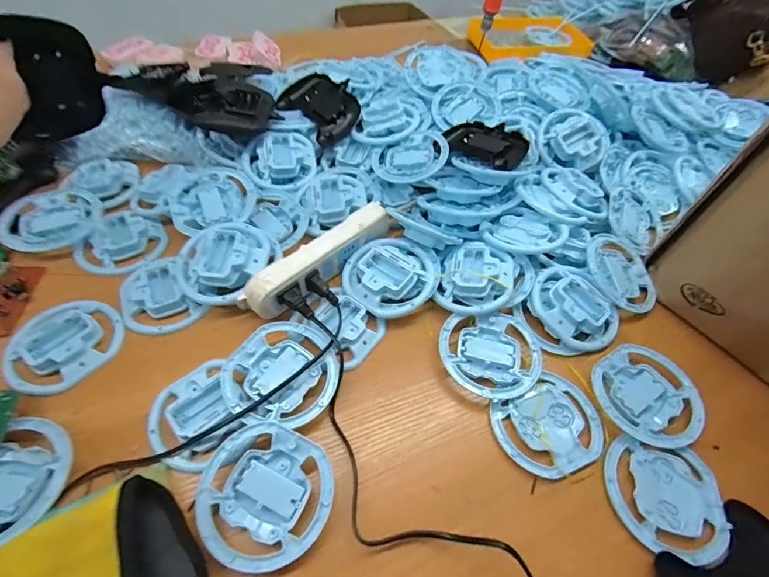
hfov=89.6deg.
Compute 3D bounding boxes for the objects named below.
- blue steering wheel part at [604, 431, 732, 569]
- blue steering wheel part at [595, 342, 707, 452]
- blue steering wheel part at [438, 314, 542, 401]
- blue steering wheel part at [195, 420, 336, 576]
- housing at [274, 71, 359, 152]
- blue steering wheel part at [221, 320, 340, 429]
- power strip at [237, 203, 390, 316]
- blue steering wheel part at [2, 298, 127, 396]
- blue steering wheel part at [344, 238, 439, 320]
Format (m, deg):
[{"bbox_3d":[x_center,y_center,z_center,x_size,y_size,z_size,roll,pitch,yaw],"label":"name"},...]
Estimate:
[{"bbox_3d":[0.251,0.186,0.348,0.101,0.011,0.092,14,57,6],"label":"blue steering wheel part"},{"bbox_3d":[0.267,0.108,0.393,0.100,0.012,0.100,2,57,-2],"label":"blue steering wheel part"},{"bbox_3d":[0.113,0.070,0.408,0.107,0.014,0.093,-3,57,-5],"label":"blue steering wheel part"},{"bbox_3d":[-0.096,0.169,0.318,0.102,0.024,0.099,25,59,12],"label":"blue steering wheel part"},{"bbox_3d":[-0.093,-0.278,0.599,0.096,0.028,0.119,-44,77,-6],"label":"housing"},{"bbox_3d":[-0.096,0.083,0.378,0.098,0.026,0.102,2,57,-2],"label":"blue steering wheel part"},{"bbox_3d":[-0.072,-0.037,0.445,0.032,0.041,0.197,39,60,22],"label":"power strip"},{"bbox_3d":[-0.322,0.053,0.388,0.094,0.017,0.101,2,57,-2],"label":"blue steering wheel part"},{"bbox_3d":[0.008,-0.020,0.444,0.104,0.026,0.100,2,57,-2],"label":"blue steering wheel part"}]

